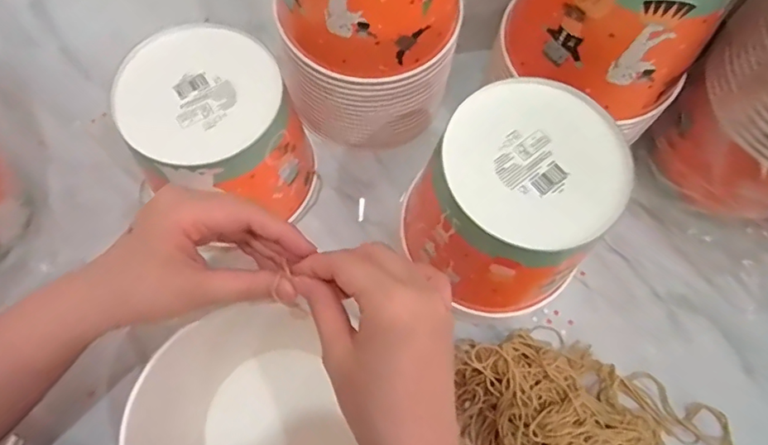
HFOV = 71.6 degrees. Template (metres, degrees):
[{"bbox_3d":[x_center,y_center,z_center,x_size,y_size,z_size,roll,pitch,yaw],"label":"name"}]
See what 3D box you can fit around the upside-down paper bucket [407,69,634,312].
[{"bbox_3d":[0.102,-0.014,0.417,0.139,0.124,0.133,1,70,-2],"label":"upside-down paper bucket"}]

